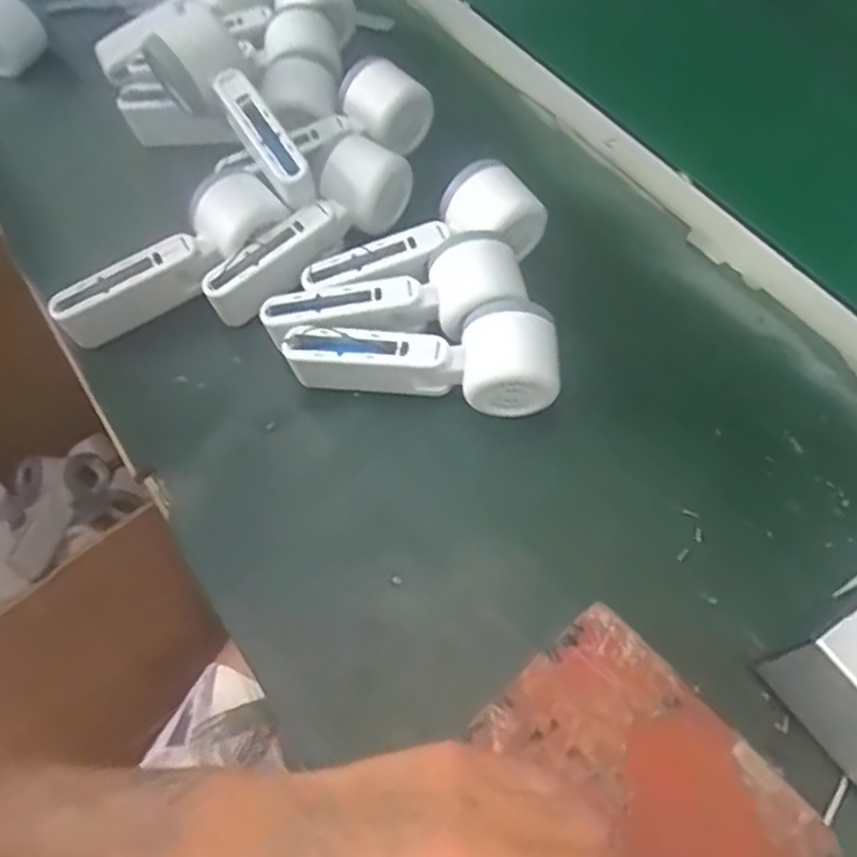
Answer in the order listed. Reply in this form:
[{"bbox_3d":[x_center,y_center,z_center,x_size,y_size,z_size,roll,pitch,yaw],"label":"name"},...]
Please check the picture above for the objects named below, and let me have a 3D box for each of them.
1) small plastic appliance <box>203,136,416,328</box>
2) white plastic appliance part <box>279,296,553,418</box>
[{"bbox_3d":[-0.080,-0.130,0.490,0.051,0.053,0.165,34,68,19],"label":"small plastic appliance"},{"bbox_3d":[-0.004,-0.038,0.443,0.165,0.053,0.054,-2,61,2],"label":"white plastic appliance part"}]

